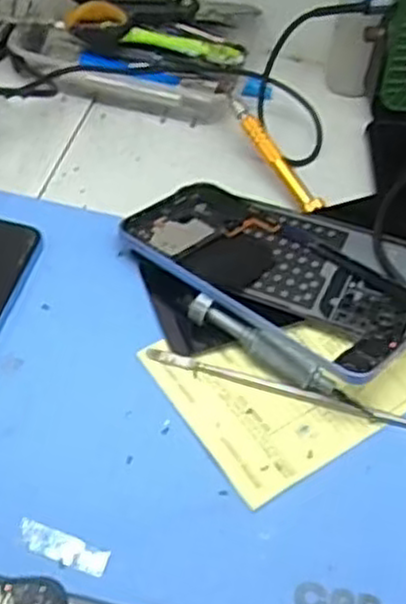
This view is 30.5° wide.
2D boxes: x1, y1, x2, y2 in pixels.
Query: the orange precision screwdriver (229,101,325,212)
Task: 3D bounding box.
[{"bbox_3d":[0.046,-0.093,0.475,0.013,0.006,0.092,-28,72,-21],"label":"orange precision screwdriver"}]

